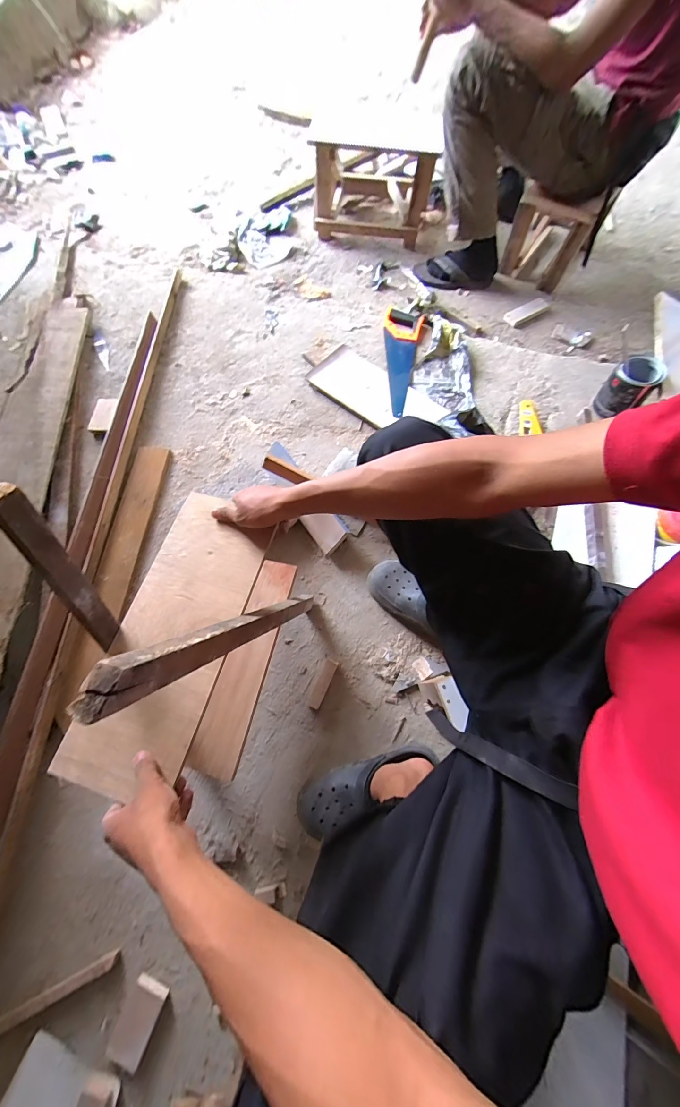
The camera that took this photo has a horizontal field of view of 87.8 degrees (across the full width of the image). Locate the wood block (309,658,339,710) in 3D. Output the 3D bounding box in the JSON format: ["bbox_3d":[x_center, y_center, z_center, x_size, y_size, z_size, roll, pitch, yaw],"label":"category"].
[{"bbox_3d":[-0.035,0.275,0.748,0.027,0.028,0.101,21,72,8],"label":"wood block"}]

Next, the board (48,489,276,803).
[{"bbox_3d":[-0.219,0.099,0.475,0.154,0.012,0.387,14,69,9],"label":"board"}]

